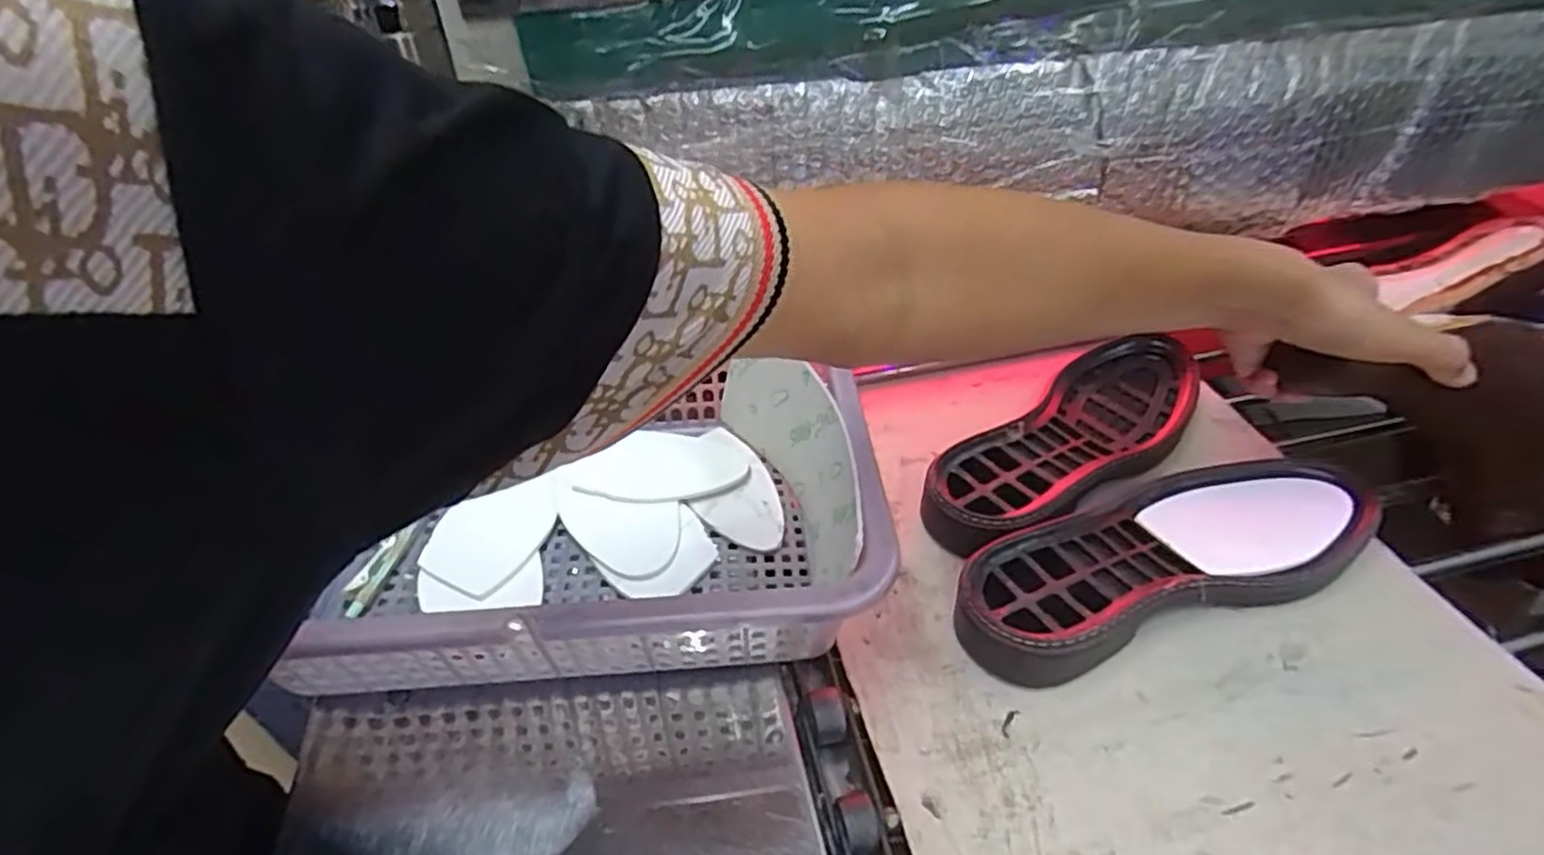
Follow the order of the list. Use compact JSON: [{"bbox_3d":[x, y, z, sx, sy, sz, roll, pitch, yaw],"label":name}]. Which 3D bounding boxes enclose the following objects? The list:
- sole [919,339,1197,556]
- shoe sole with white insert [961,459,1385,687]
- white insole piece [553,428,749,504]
[{"bbox_3d":[0.213,0.010,0.520,0.277,0.040,0.095,-34,48,-31],"label":"sole"},{"bbox_3d":[0.228,0.073,0.435,0.278,0.035,0.095,-16,41,-14],"label":"shoe sole with white insert"},{"bbox_3d":[-0.072,0.024,0.482,0.110,0.007,0.065,1,46,-1],"label":"white insole piece"}]

